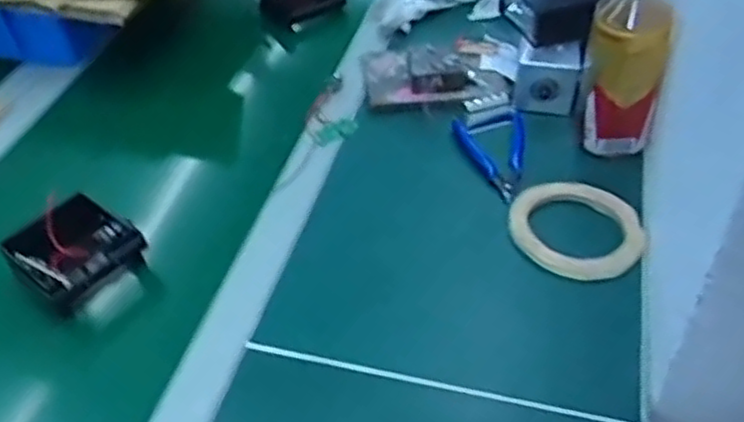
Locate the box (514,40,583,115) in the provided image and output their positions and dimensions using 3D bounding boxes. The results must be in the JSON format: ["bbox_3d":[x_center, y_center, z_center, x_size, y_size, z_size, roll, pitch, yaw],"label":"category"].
[{"bbox_3d":[0.187,-0.143,0.760,0.060,0.061,0.054,7,47,8],"label":"box"}]

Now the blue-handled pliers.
[{"bbox_3d":[0.128,-0.054,0.712,0.074,0.012,0.119,-8,46,-5],"label":"blue-handled pliers"}]

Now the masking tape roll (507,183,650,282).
[{"bbox_3d":[0.181,0.016,0.638,0.116,0.020,0.099,31,55,28],"label":"masking tape roll"}]

